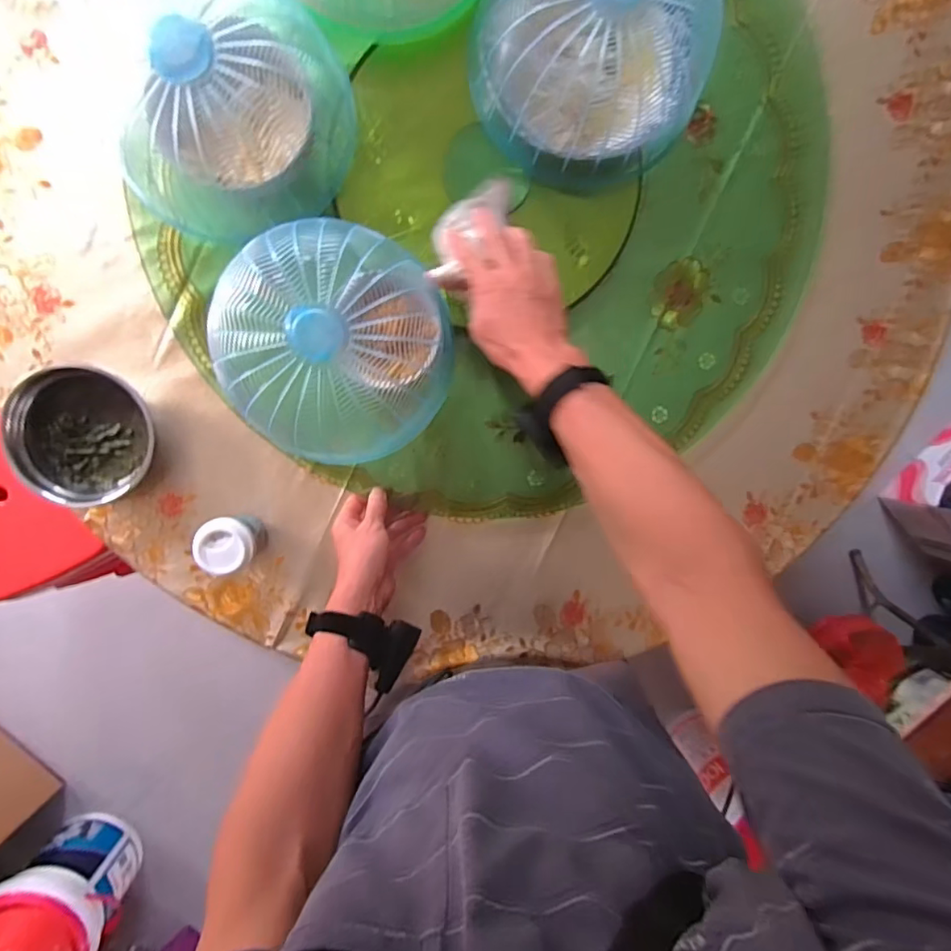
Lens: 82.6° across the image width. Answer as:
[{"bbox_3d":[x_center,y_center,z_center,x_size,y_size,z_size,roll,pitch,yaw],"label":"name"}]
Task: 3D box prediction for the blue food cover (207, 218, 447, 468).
[{"bbox_3d":[-0.136,-0.129,0.548,0.216,0.128,0.223,-29,98,0],"label":"blue food cover"}]

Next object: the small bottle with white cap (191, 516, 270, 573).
[{"bbox_3d":[-0.265,0.069,0.593,0.058,0.080,0.056,0,97,-4],"label":"small bottle with white cap"}]

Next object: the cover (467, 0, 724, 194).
[{"bbox_3d":[0.114,-0.413,0.526,0.223,0.128,0.225,-30,98,0],"label":"cover"}]

